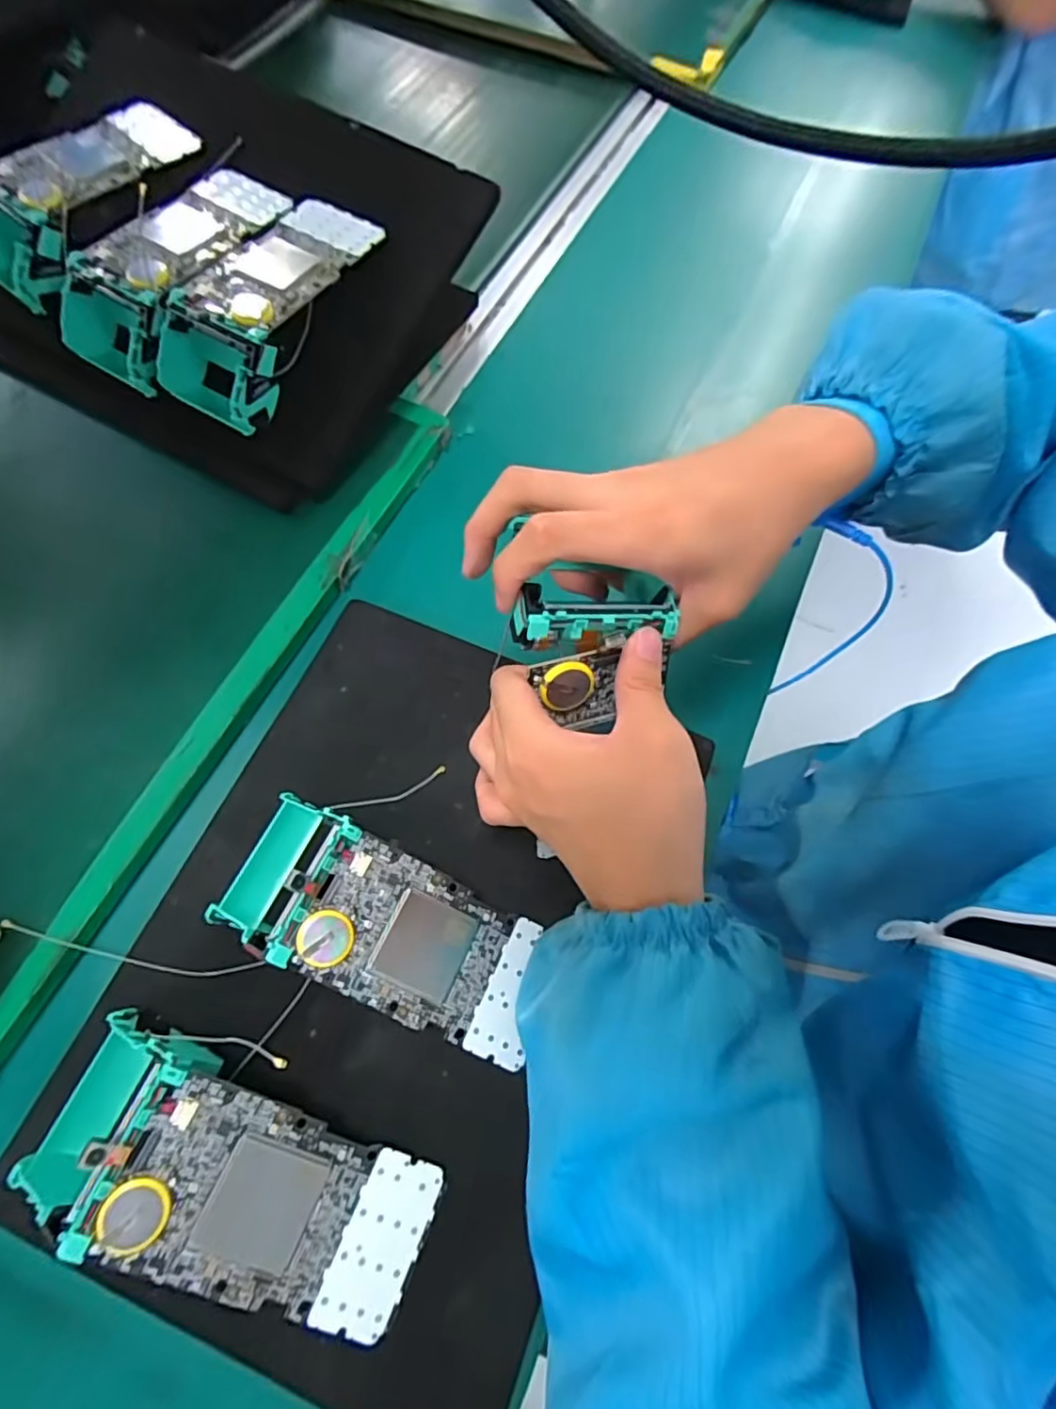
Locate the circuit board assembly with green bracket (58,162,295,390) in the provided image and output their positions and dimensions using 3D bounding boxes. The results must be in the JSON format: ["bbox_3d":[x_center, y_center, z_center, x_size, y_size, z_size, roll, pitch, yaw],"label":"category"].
[{"bbox_3d":[-0.234,-0.291,0.411,0.076,0.062,0.160,32,71,10],"label":"circuit board assembly with green bracket"}]

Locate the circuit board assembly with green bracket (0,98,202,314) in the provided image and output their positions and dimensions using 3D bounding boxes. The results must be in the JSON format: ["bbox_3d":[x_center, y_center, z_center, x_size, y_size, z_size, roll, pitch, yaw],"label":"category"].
[{"bbox_3d":[-0.310,-0.357,0.425,0.169,0.047,0.074,-41,76,-15],"label":"circuit board assembly with green bracket"}]

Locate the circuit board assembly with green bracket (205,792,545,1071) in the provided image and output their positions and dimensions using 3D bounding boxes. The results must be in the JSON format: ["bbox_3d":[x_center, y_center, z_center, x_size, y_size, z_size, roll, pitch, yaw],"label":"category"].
[{"bbox_3d":[-0.069,0.110,0.297,0.161,0.048,0.074,23,70,7],"label":"circuit board assembly with green bracket"}]

